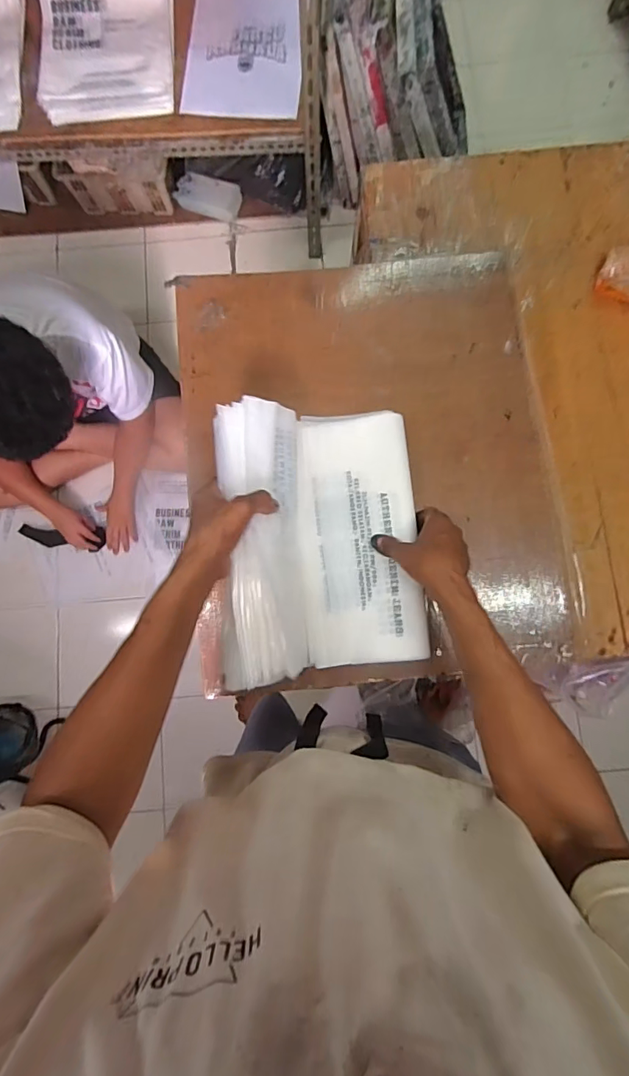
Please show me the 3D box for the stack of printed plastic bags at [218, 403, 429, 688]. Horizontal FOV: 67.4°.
[{"bbox_3d":[0.012,-0.003,0.539,0.218,0.105,0.299,-4,81,0],"label":"stack of printed plastic bags"}]

